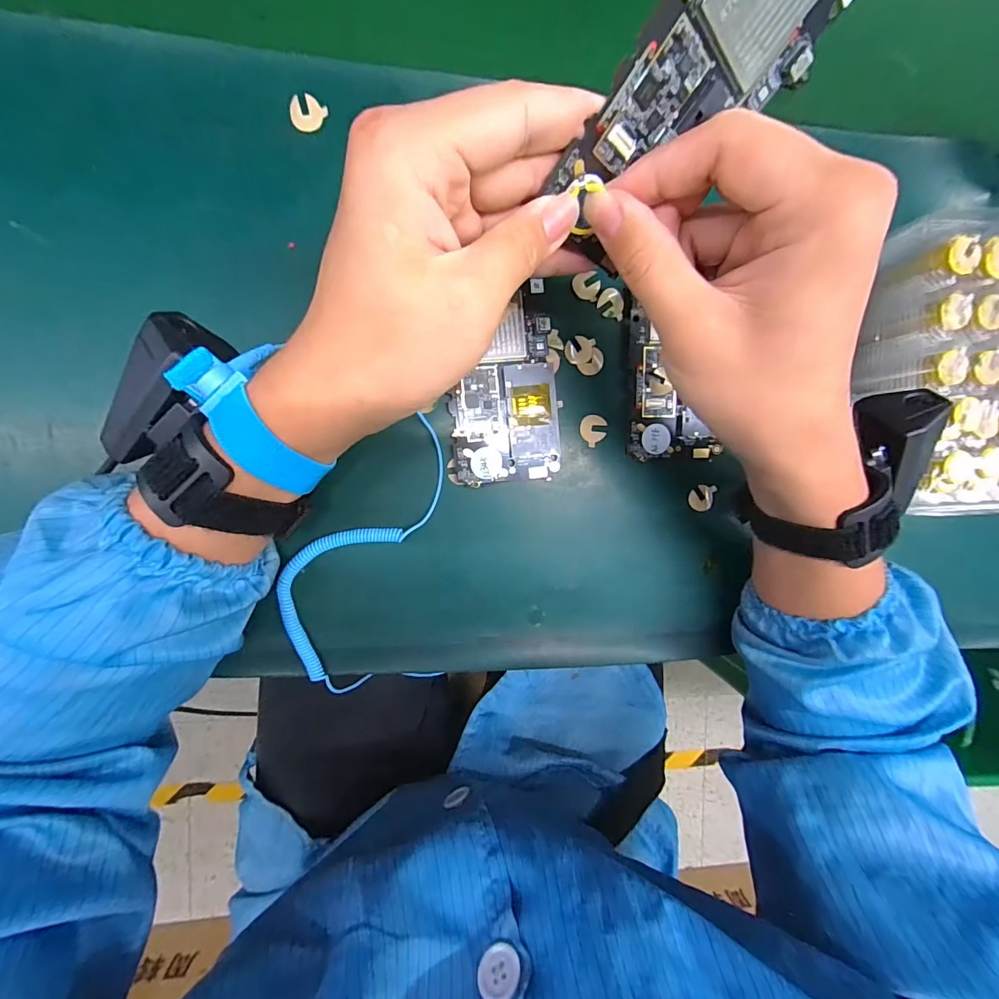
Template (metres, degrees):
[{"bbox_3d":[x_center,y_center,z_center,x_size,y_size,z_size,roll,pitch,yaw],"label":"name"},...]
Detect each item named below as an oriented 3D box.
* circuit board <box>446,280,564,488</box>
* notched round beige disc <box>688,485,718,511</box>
[{"bbox_3d":[0.002,-0.068,0.272,0.066,0.008,0.114,-9,95,-11],"label":"circuit board"},{"bbox_3d":[0.138,-0.001,0.299,0.017,0.004,0.018,-1,94,-8],"label":"notched round beige disc"}]

